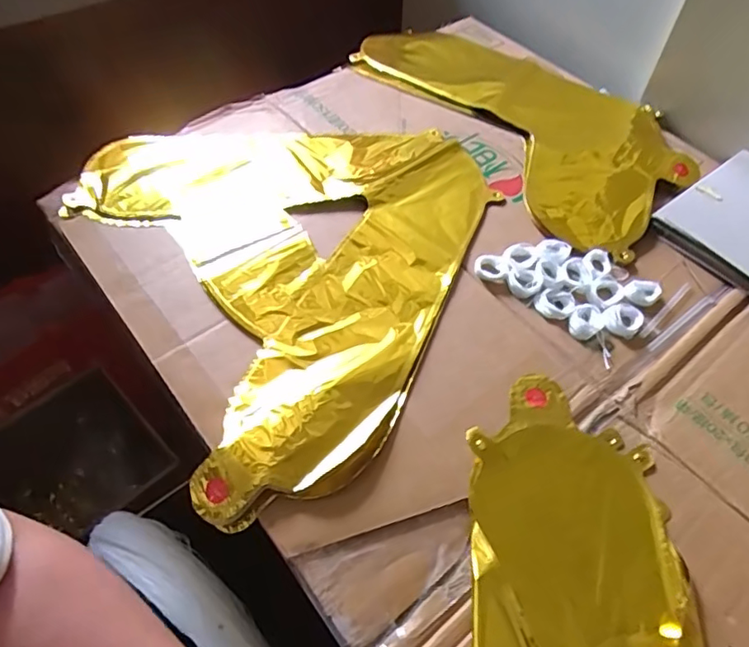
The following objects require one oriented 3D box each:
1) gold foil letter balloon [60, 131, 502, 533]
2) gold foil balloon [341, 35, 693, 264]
[{"bbox_3d":[-0.048,-0.076,0.486,0.337,0.020,0.388,-27,60,-20],"label":"gold foil letter balloon"},{"bbox_3d":[0.171,-0.230,0.628,0.233,0.039,0.423,-23,56,-21],"label":"gold foil balloon"}]

